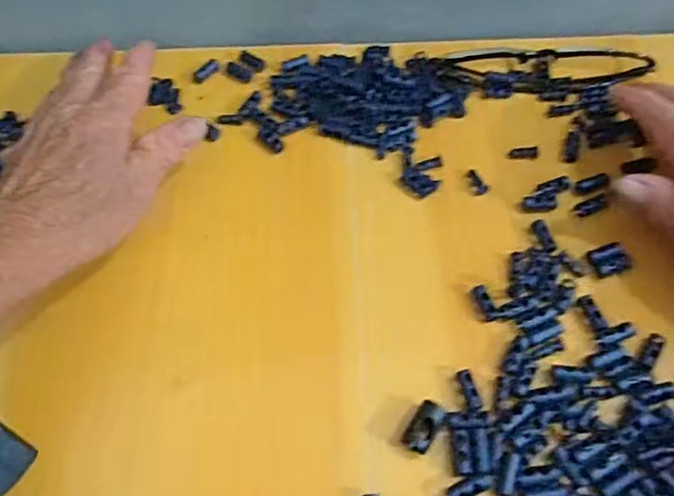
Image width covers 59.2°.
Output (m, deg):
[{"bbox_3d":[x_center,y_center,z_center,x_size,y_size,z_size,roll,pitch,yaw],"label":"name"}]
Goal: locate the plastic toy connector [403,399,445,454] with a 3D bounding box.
[{"bbox_3d":[0.038,0.079,0.263,0.011,0.008,0.022,27,62,15],"label":"plastic toy connector"}]

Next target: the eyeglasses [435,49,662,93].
[{"bbox_3d":[0.135,-0.115,0.378,0.128,0.010,0.035,-2,59,-1],"label":"eyeglasses"}]

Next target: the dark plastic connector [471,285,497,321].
[{"bbox_3d":[0.073,0.028,0.297,0.007,0.007,0.018,-17,60,-10],"label":"dark plastic connector"}]

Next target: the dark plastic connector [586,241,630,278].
[{"bbox_3d":[0.141,0.005,0.307,0.019,0.004,0.015,-17,60,-10],"label":"dark plastic connector"}]

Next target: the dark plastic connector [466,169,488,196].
[{"bbox_3d":[0.080,-0.038,0.337,0.009,0.004,0.017,-11,59,-7],"label":"dark plastic connector"}]

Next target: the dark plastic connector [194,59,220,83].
[{"bbox_3d":[-0.084,-0.114,0.380,0.008,0.005,0.019,38,66,20],"label":"dark plastic connector"}]

